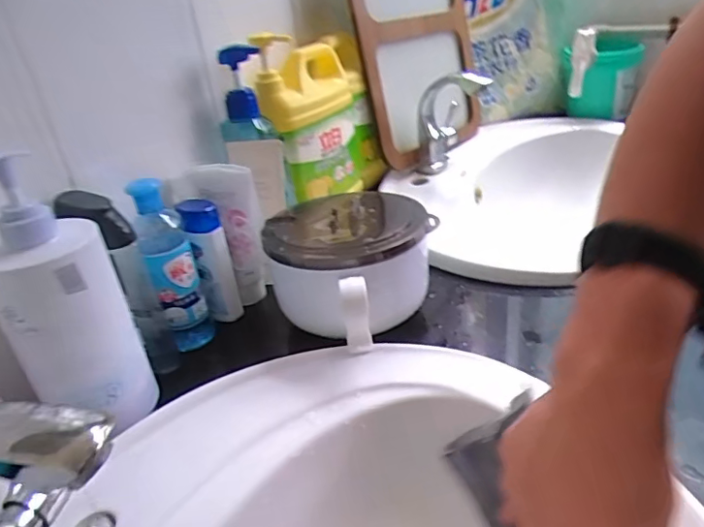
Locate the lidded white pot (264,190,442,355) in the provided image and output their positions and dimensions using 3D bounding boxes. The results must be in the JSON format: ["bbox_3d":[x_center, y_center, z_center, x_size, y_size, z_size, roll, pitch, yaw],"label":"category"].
[{"bbox_3d":[-0.006,0.001,0.516,0.137,0.097,0.151,13,35,33],"label":"lidded white pot"}]

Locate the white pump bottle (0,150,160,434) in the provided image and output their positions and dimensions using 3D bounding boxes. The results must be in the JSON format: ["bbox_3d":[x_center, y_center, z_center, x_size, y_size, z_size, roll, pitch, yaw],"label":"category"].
[{"bbox_3d":[-0.207,0.028,0.392,0.076,0.210,0.060,-20,31,-23],"label":"white pump bottle"}]

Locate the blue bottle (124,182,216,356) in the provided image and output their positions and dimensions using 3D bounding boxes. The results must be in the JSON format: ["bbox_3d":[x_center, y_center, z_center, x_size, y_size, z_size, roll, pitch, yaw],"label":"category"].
[{"bbox_3d":[-0.166,0.004,0.504,0.042,0.168,0.035,-18,30,-19],"label":"blue bottle"}]

